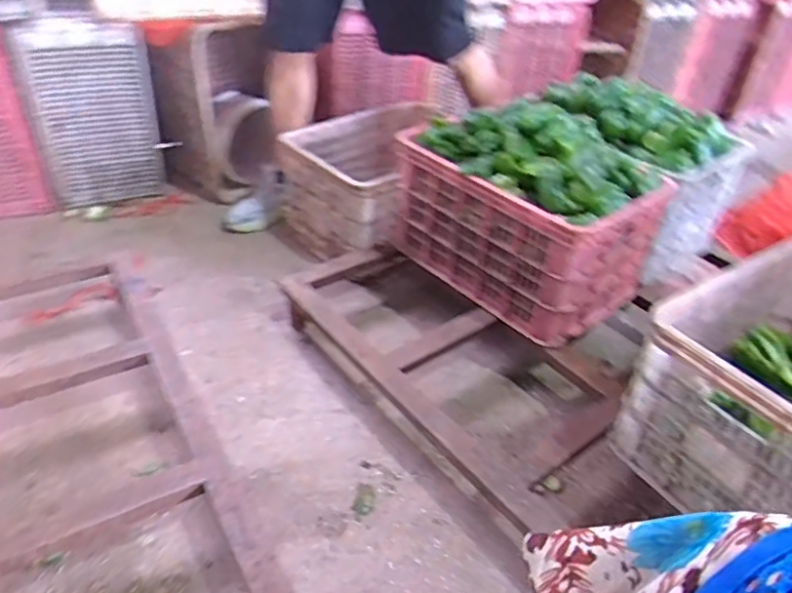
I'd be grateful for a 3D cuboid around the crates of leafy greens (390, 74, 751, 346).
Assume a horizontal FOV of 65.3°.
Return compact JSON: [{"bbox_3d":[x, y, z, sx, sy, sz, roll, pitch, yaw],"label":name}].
[{"bbox_3d":[0.416,-0.280,1.489,0.690,0.382,0.498,-28,50,-36],"label":"crates of leafy greens"}]

